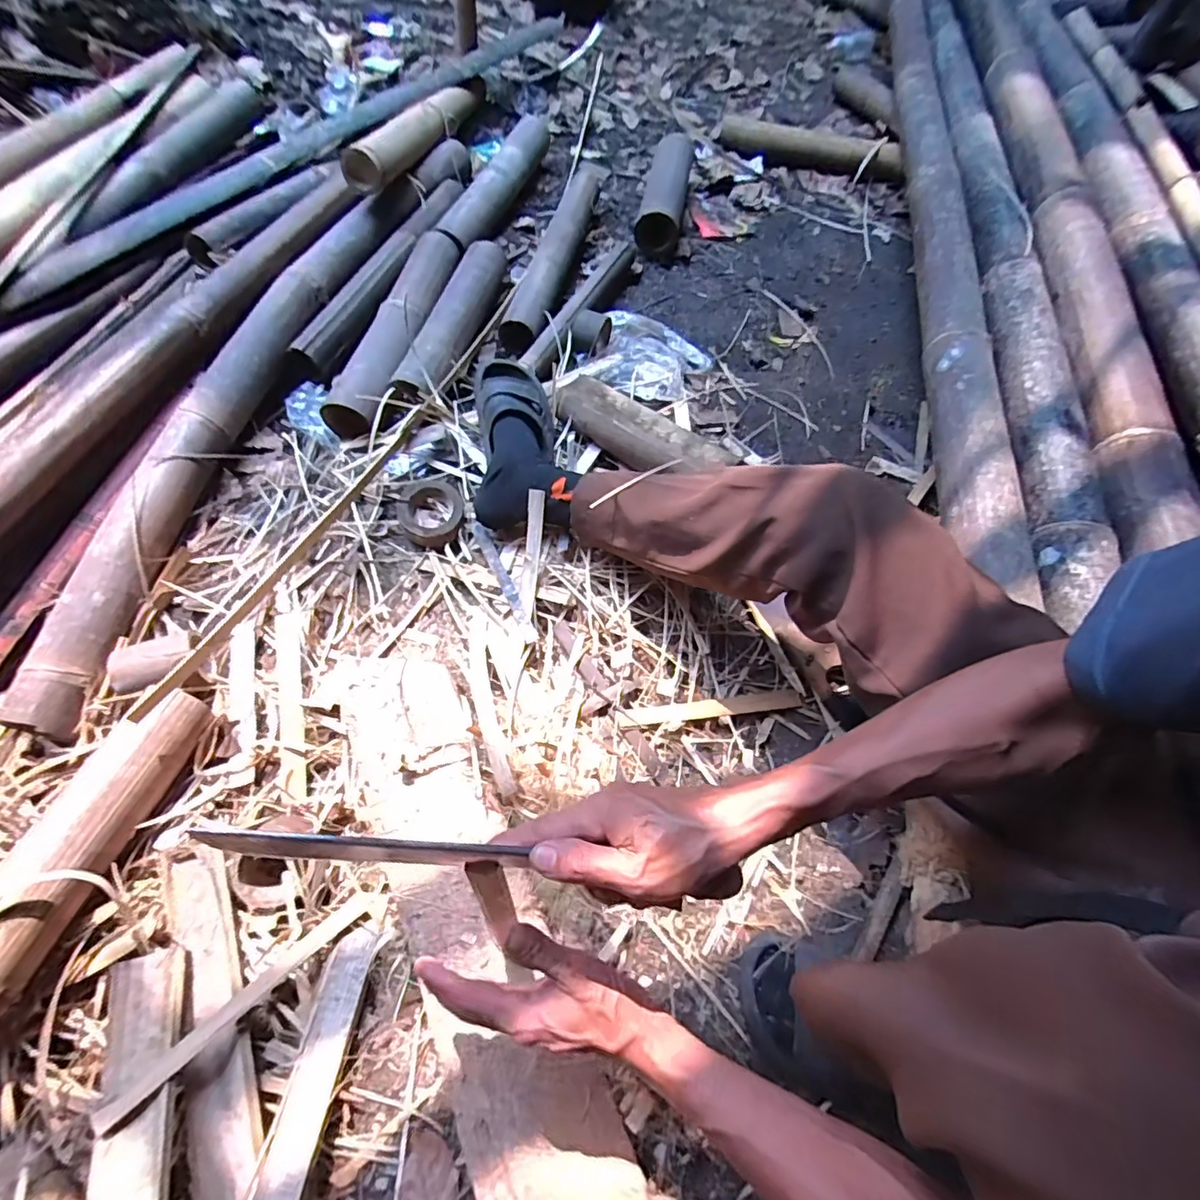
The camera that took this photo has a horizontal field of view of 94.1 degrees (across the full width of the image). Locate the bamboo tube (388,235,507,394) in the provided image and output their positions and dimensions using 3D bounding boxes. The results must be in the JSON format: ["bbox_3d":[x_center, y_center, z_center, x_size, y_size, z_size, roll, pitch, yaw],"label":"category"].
[{"bbox_3d":[-0.235,-0.473,0.931,0.076,0.067,0.432,9,61,5],"label":"bamboo tube"}]

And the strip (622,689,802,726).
[{"bbox_3d":[0.133,0.129,0.671,0.224,0.009,0.024,-5,62,-9],"label":"strip"}]

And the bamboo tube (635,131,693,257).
[{"bbox_3d":[0.141,-0.873,1.186,0.084,0.086,0.410,9,61,5],"label":"bamboo tube"}]

